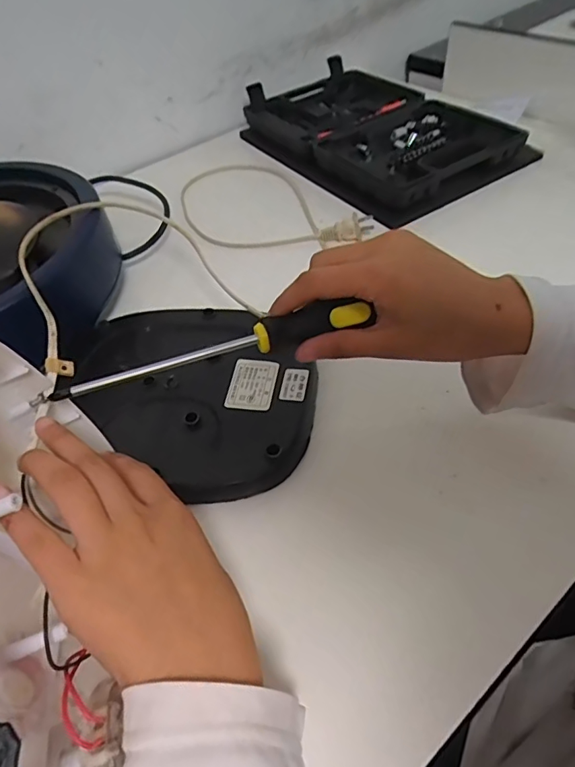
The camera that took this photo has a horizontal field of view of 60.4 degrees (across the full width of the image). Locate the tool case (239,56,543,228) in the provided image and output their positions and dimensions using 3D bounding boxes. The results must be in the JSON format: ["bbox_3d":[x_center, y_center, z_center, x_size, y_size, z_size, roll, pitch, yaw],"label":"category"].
[{"bbox_3d":[0.116,-0.342,0.677,0.242,0.047,0.364,-28,52,-18],"label":"tool case"}]

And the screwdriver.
[{"bbox_3d":[-0.042,-0.017,0.291,0.184,0.027,0.020,-16,50,-8],"label":"screwdriver"}]

